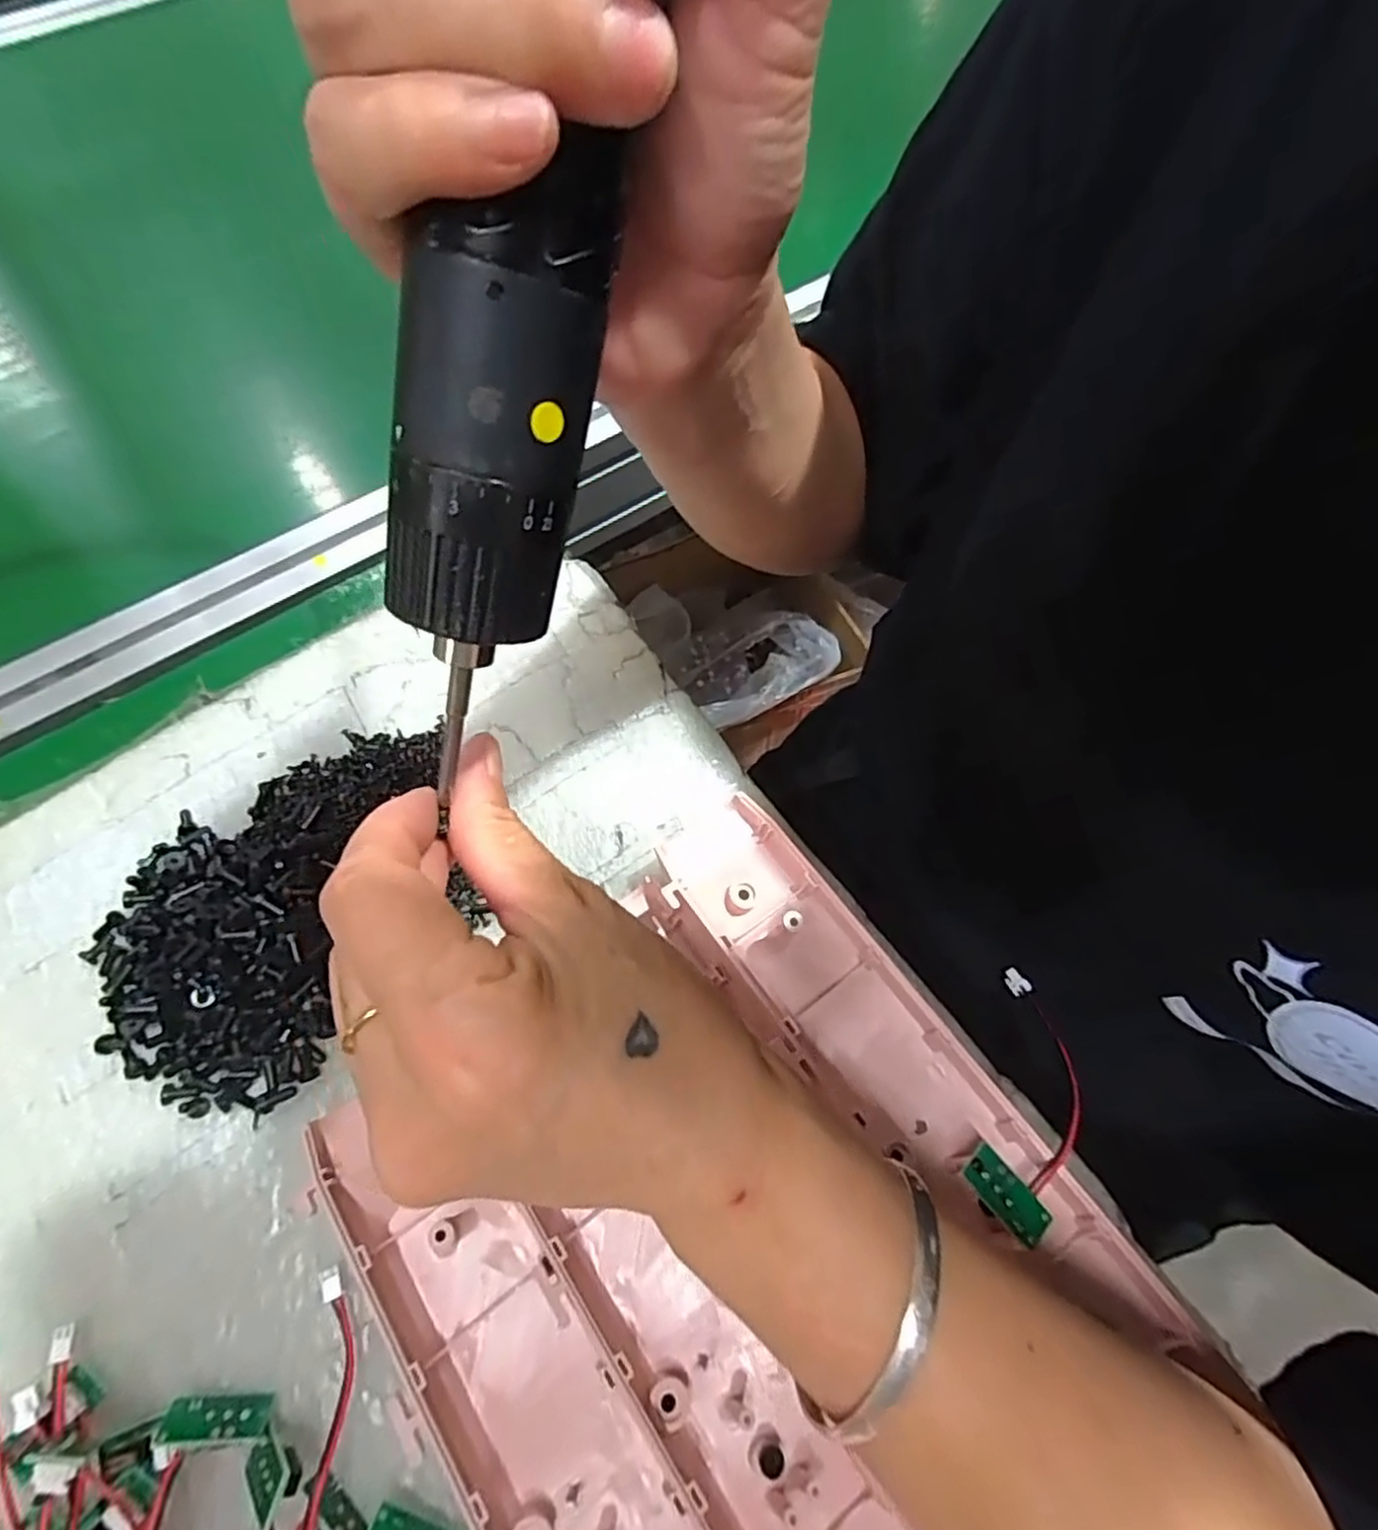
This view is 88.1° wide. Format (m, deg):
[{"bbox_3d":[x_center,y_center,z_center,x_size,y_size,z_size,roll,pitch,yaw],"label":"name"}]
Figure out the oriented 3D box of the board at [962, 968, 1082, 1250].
[{"bbox_3d":[0.129,0.121,0.269,0.031,0.017,0.109,33,39,13],"label":"board"}]

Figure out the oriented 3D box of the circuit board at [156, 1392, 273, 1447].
[{"bbox_3d":[-0.147,0.204,0.222,0.029,0.014,0.004,16,107,-14],"label":"circuit board"}]

